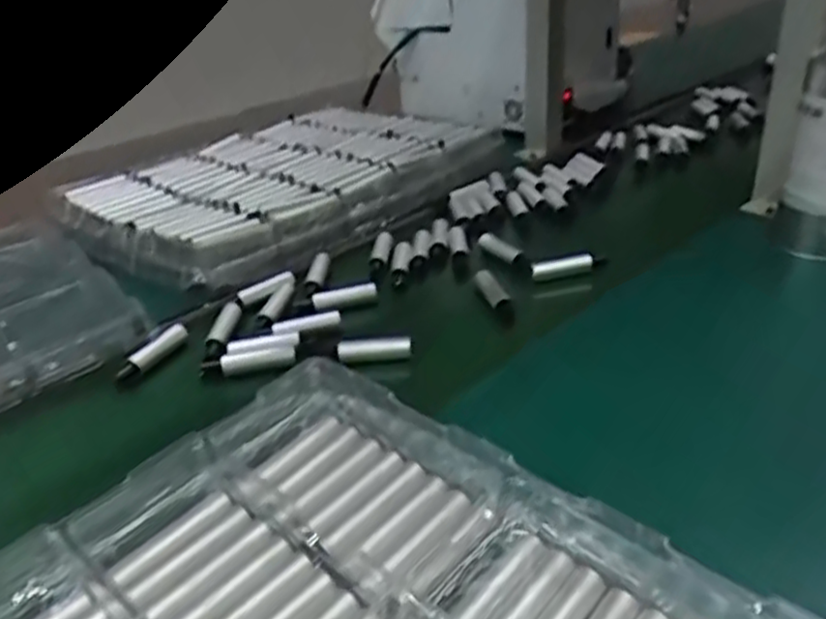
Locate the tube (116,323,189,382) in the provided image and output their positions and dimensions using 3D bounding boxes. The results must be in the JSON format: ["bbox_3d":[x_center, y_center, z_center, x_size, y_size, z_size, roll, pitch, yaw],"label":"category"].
[{"bbox_3d":[-0.239,0.039,0.679,0.020,0.017,0.075,15,35,29],"label":"tube"}]

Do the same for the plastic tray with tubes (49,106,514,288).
[{"bbox_3d":[-0.185,-0.184,1.001,0.380,0.049,0.516,22,39,37],"label":"plastic tray with tubes"}]

